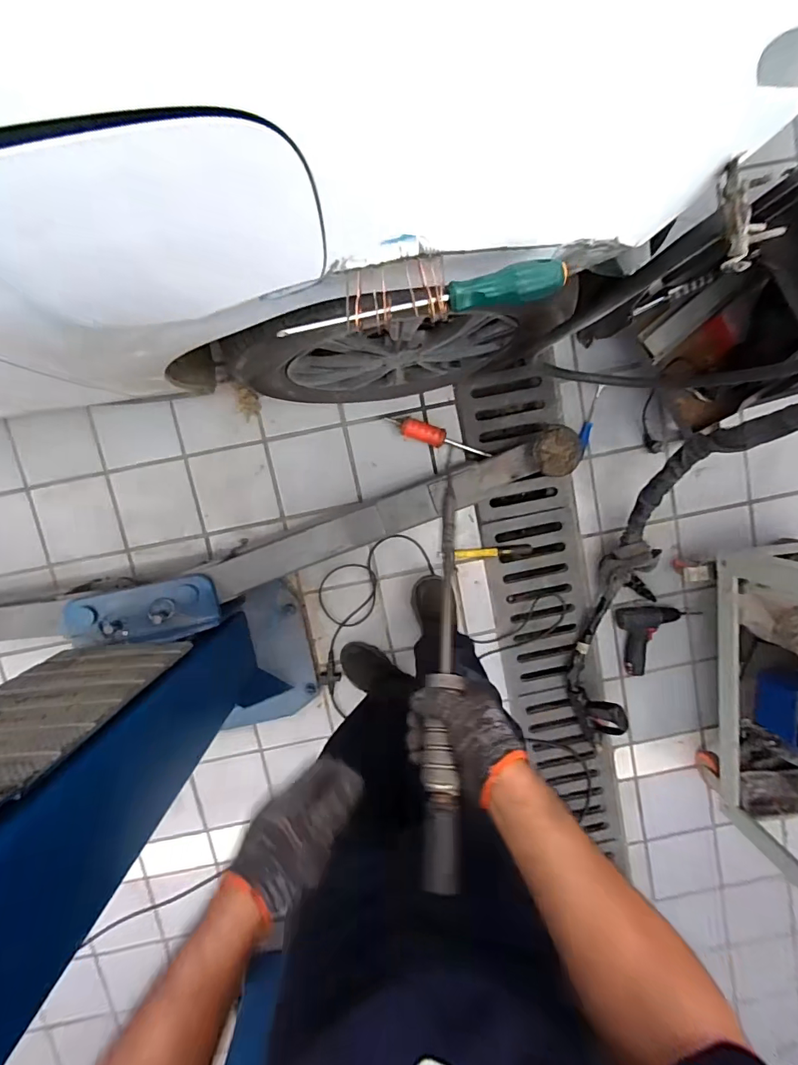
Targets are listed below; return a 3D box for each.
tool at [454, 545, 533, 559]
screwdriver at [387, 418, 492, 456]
[{"bbox_3d":[0.252,0.053,1.220,0.204,0.024,0.027,-4,97,0],"label":"tool"},{"bbox_3d":[0.102,-0.243,1.166,0.279,0.044,0.050,15,97,-3],"label":"screwdriver"}]

